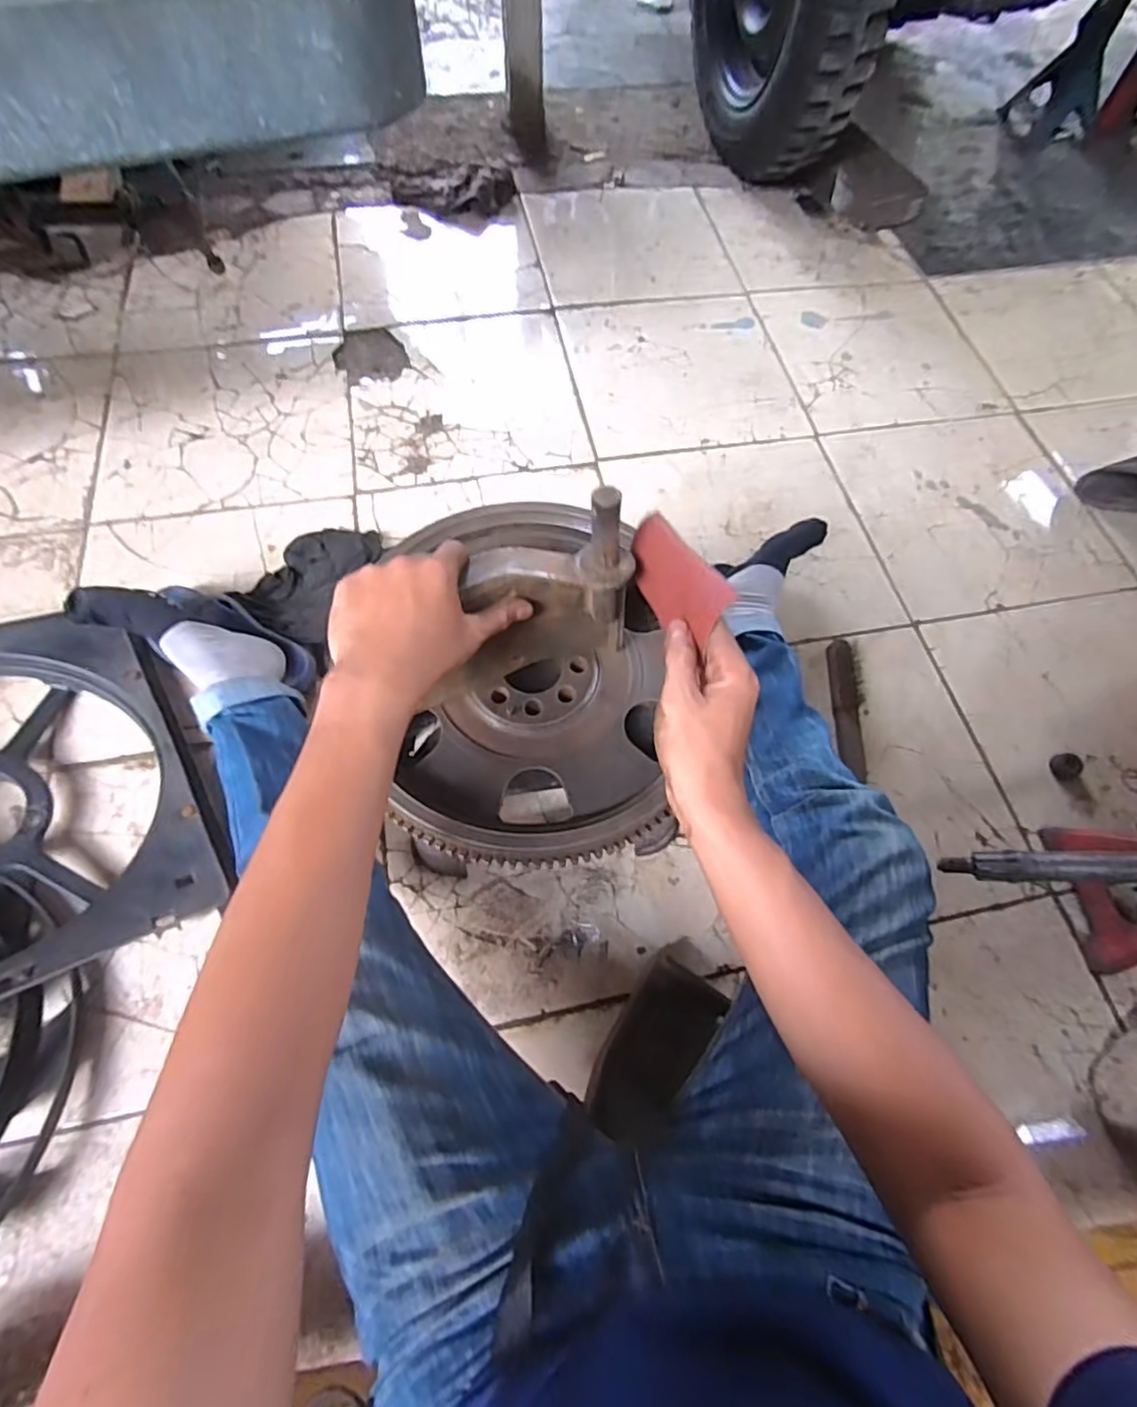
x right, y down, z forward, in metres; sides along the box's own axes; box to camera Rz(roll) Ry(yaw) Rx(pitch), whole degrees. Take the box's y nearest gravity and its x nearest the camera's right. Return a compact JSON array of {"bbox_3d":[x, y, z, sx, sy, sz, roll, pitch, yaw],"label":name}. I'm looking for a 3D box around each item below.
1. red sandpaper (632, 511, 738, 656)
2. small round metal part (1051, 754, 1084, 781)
[{"bbox_3d":[0.070,-0.081,0.418,0.008,0.059,0.095,-14,53,-28],"label":"red sandpaper"},{"bbox_3d":[0.689,0.087,0.862,0.041,0.020,0.036,-19,68,-10],"label":"small round metal part"}]

